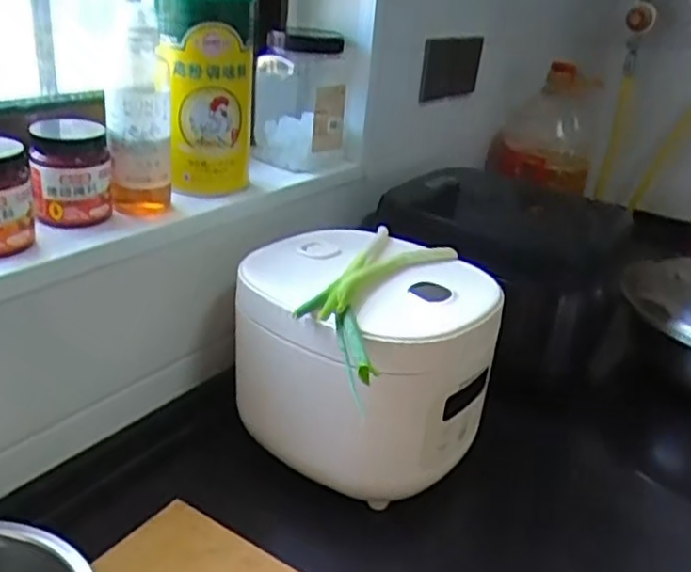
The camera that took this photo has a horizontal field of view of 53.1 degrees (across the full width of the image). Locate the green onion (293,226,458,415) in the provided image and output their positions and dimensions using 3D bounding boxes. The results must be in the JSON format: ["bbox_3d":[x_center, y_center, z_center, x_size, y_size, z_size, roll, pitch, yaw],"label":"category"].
[{"bbox_3d":[0.026,0.004,0.624,0.097,0.034,0.297,13,25,17],"label":"green onion"}]

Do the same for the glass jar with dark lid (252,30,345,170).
[{"bbox_3d":[-0.055,-0.234,0.865,0.113,0.151,0.103,3,24,-5],"label":"glass jar with dark lid"}]

